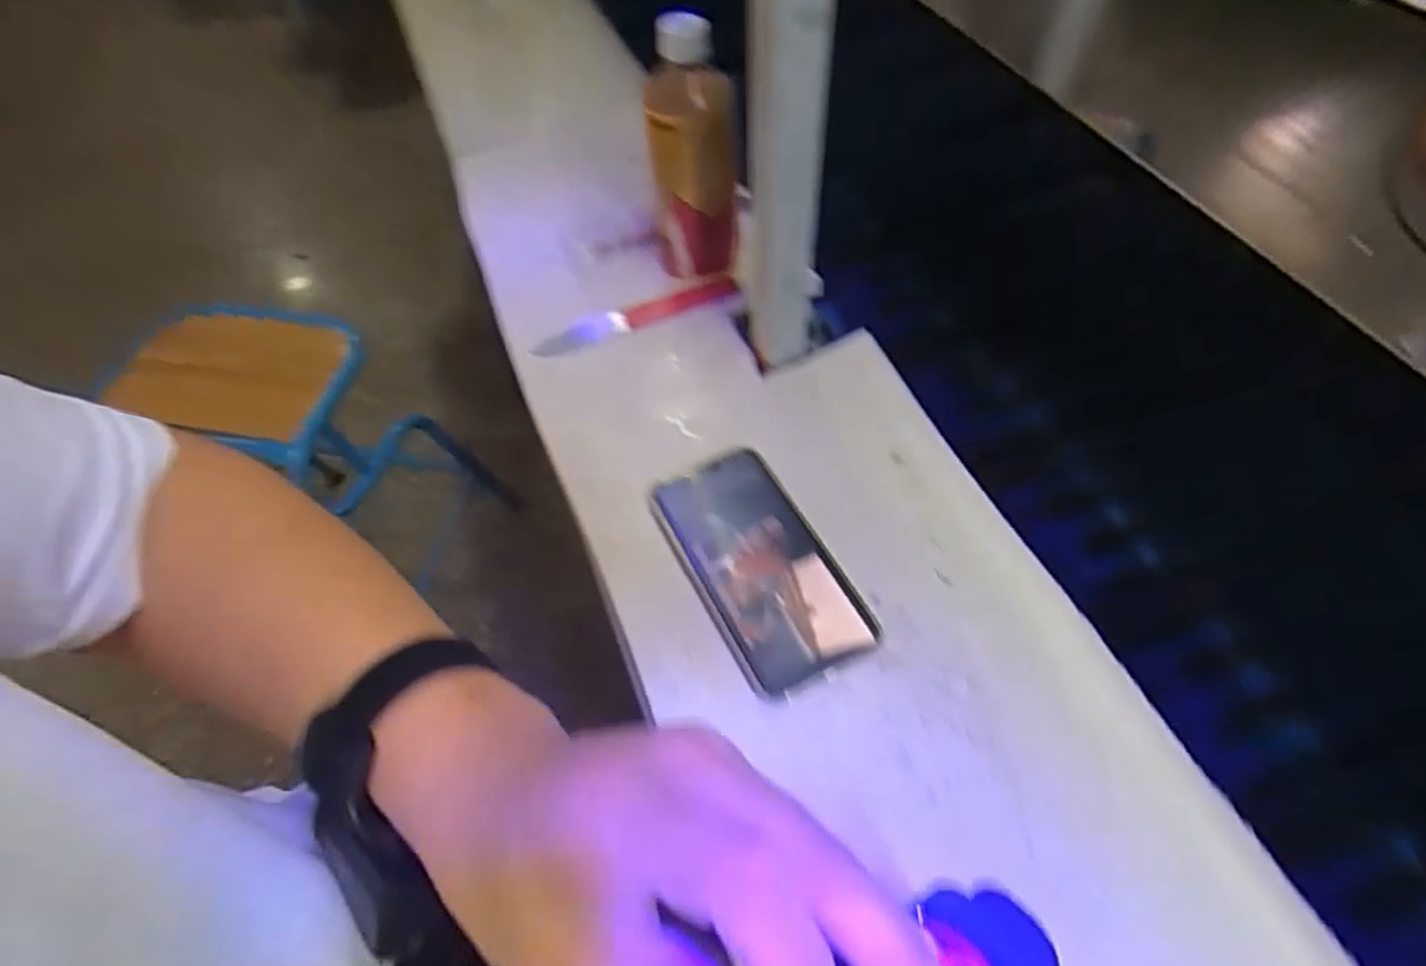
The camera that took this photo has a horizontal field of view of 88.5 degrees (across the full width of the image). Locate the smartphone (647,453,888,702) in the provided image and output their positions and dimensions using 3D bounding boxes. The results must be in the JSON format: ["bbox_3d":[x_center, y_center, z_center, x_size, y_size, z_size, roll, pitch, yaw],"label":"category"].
[{"bbox_3d":[0.029,0.048,0.454,0.078,0.009,0.159,-25,57,-14],"label":"smartphone"}]

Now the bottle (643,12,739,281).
[{"bbox_3d":[-0.015,-0.242,0.558,0.064,0.190,0.058,-3,55,1],"label":"bottle"}]

